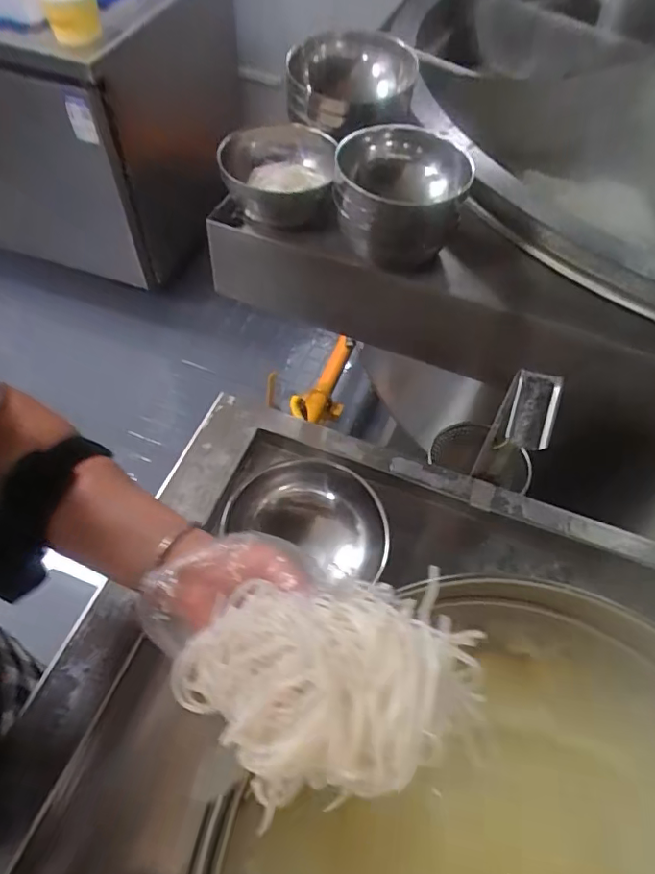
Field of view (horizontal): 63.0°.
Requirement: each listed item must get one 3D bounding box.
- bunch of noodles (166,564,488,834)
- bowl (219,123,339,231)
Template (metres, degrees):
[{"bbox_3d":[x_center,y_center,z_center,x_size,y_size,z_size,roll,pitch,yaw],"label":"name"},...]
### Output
[{"bbox_3d":[-0.004,0.119,0.260,0.138,0.076,0.095,-11,59,-11],"label":"bunch of noodles"},{"bbox_3d":[-0.063,-0.324,0.673,0.141,0.074,0.126,6,57,0],"label":"bowl"}]

